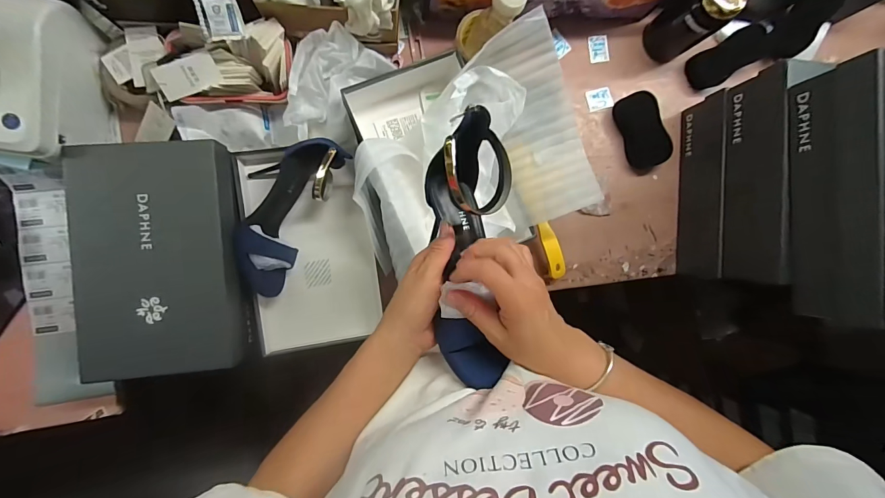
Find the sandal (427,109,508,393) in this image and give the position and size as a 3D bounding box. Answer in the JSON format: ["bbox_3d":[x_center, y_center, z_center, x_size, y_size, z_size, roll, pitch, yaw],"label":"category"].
[{"bbox_3d":[0.027,0.004,0.359,0.070,0.078,0.245,-2,89,-8],"label":"sandal"}]

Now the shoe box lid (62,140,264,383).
[{"bbox_3d":[-0.377,0.015,0.516,0.195,0.078,0.301,-7,91,-8],"label":"shoe box lid"}]

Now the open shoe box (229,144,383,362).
[{"bbox_3d":[-0.203,0.001,0.593,0.176,0.076,0.308,-8,91,-8],"label":"open shoe box"}]

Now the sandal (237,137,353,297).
[{"bbox_3d":[-0.237,-0.057,0.545,0.111,0.088,0.240,29,87,-7],"label":"sandal"}]

